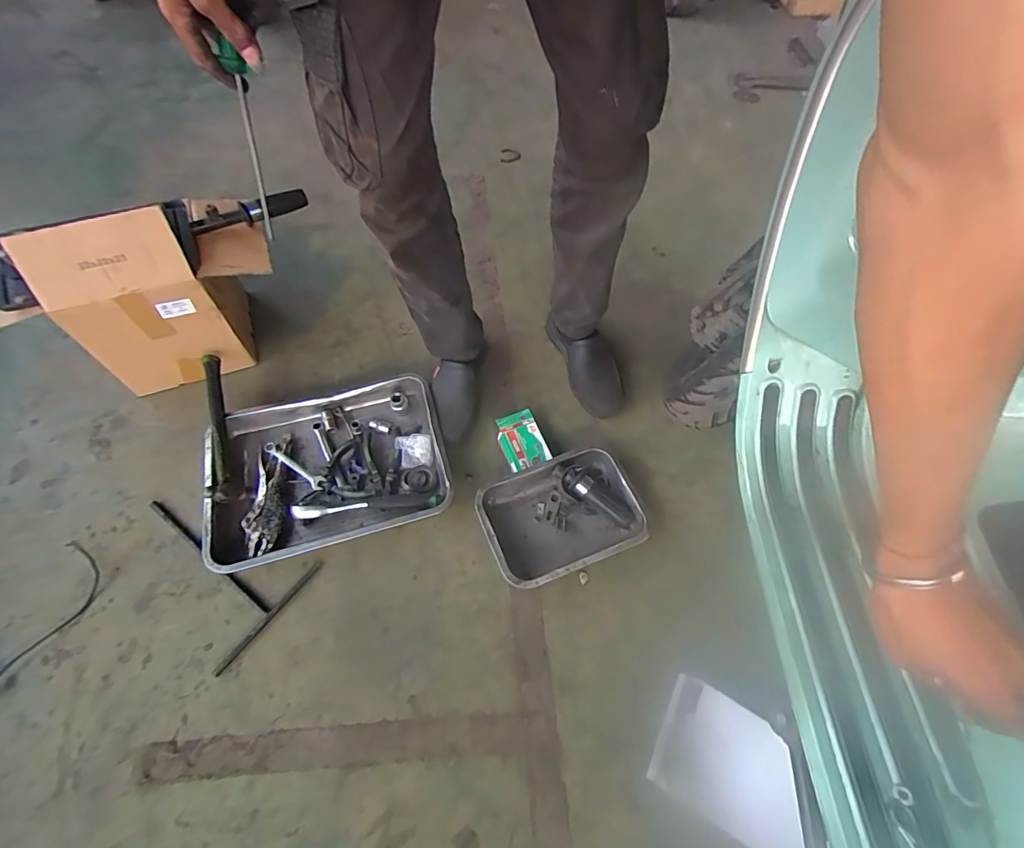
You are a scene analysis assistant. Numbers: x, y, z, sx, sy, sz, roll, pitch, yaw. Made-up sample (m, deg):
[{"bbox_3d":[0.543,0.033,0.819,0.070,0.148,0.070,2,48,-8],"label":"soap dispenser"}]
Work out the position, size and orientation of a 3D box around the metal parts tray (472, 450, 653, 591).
[{"bbox_3d":[0.078,0.153,0.807,0.249,0.054,0.186,-20,61,-12],"label":"metal parts tray"}]

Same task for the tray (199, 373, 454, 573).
[{"bbox_3d":[-0.319,0.070,0.855,0.397,0.053,0.298,-16,60,-10],"label":"tray"}]

